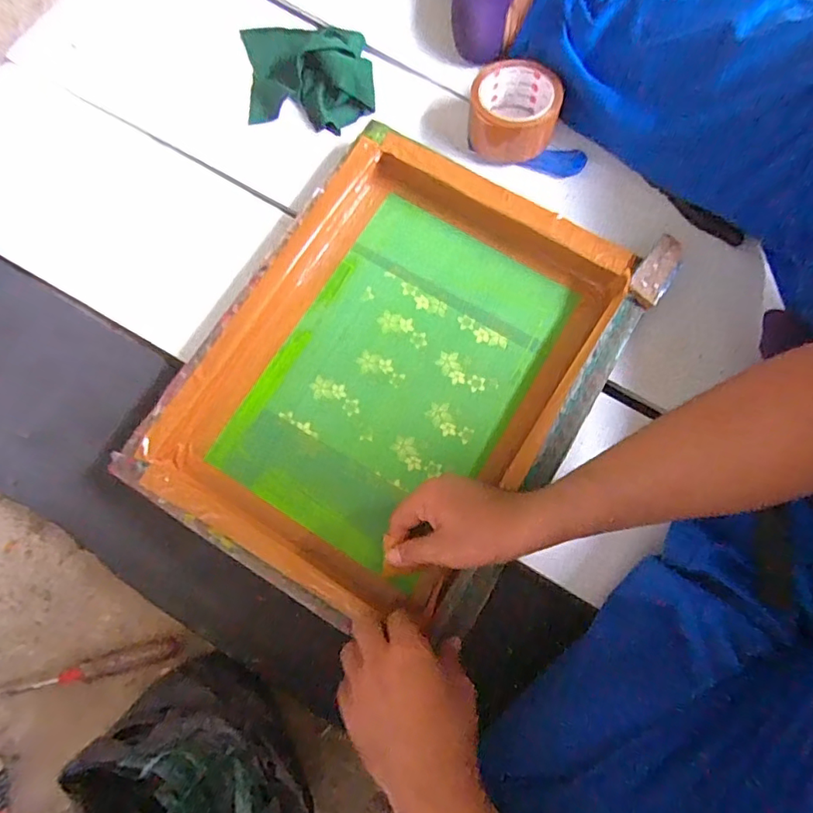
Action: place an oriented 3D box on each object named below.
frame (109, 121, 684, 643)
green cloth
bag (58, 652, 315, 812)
[{"bbox_3d":[-0.010,-0.035,0.521,0.352,0.051,0.447,31,81,6],"label":"frame"},{"bbox_3d":[-0.117,-0.394,0.600,0.154,0.043,0.136,-1,79,0],"label":"green cloth"},{"bbox_3d":[-0.156,0.289,0.401,0.184,0.153,0.121,18,80,4],"label":"bag"}]

